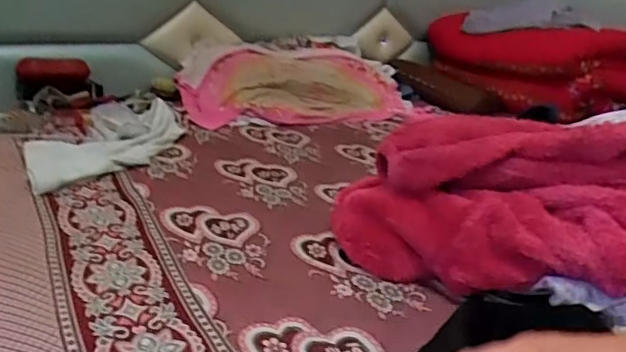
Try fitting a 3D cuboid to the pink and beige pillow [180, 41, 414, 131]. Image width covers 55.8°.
[{"bbox_3d":[-0.029,-0.247,1.720,0.699,0.087,0.305,-4,57,-29],"label":"pink and beige pillow"}]

